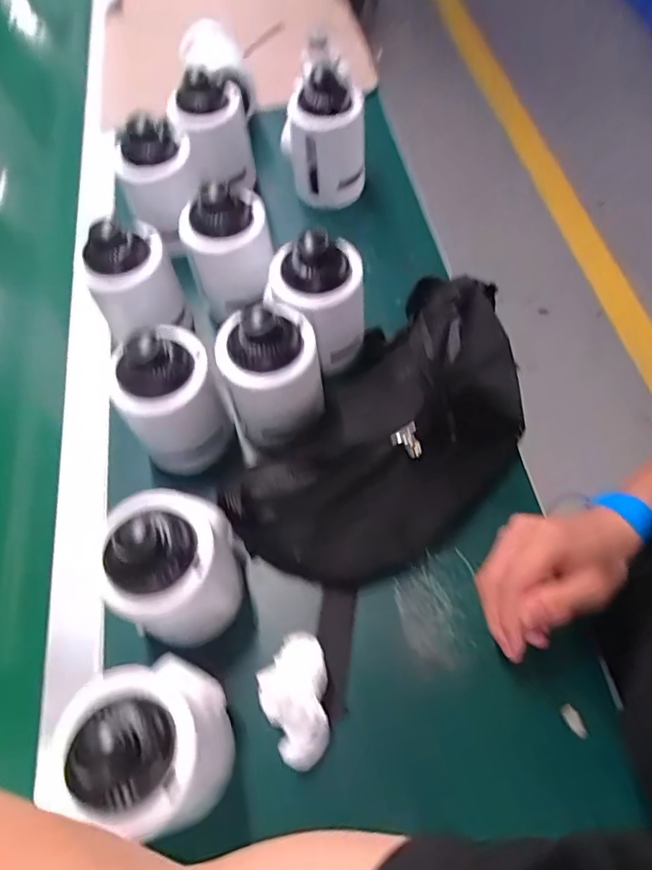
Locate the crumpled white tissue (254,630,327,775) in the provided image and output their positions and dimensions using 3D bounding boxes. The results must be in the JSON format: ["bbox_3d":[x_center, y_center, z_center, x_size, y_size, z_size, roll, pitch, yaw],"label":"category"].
[{"bbox_3d":[-0.020,0.169,0.354,0.042,0.029,0.077,-7,62,0],"label":"crumpled white tissue"}]

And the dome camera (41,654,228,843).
[{"bbox_3d":[-0.099,0.170,0.302,0.076,0.088,0.080,-2,62,3],"label":"dome camera"}]

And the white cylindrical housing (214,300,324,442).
[{"bbox_3d":[-0.040,-0.053,0.425,0.077,0.109,0.075,-14,62,-3],"label":"white cylindrical housing"}]

